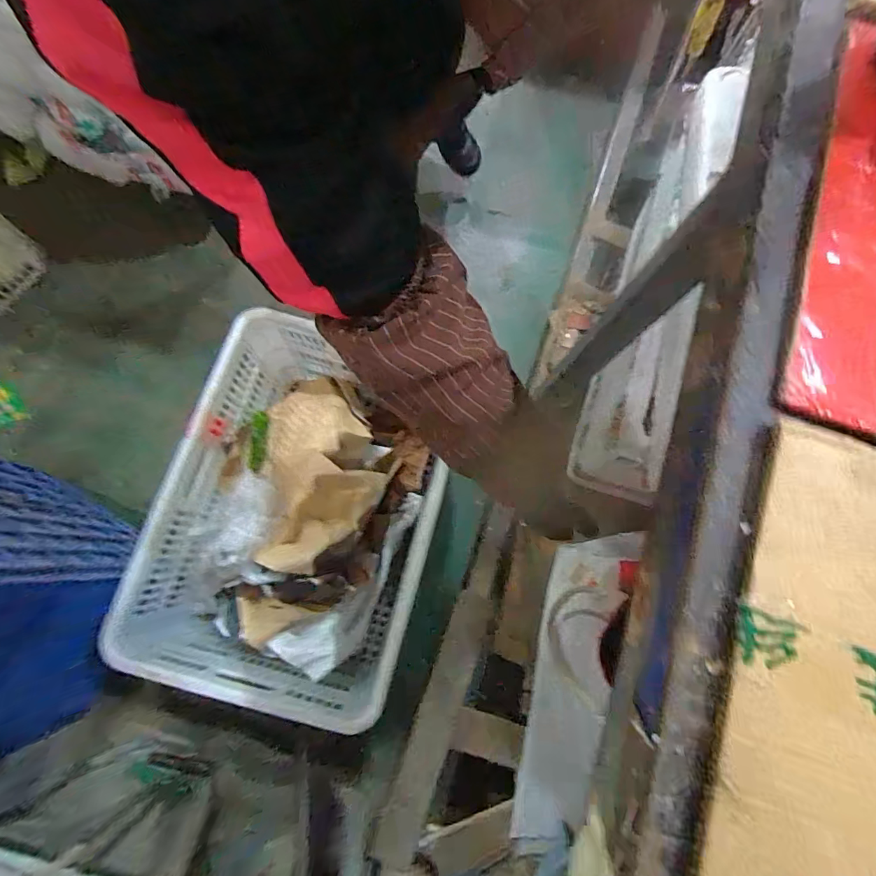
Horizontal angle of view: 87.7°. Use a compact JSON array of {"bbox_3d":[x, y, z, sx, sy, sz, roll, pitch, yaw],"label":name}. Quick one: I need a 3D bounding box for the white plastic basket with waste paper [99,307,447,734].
[{"bbox_3d":[-0.230,0.133,0.873,0.436,0.322,0.620,15,76,0],"label":"white plastic basket with waste paper"}]

